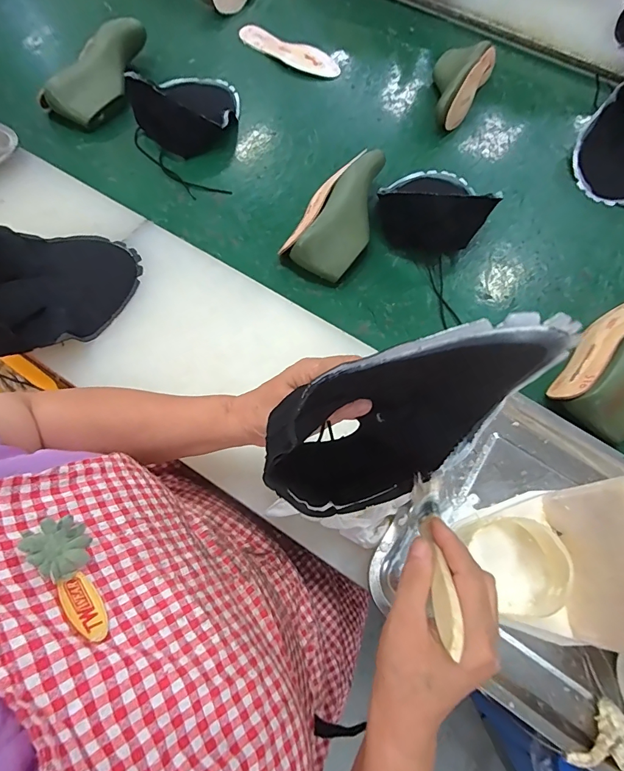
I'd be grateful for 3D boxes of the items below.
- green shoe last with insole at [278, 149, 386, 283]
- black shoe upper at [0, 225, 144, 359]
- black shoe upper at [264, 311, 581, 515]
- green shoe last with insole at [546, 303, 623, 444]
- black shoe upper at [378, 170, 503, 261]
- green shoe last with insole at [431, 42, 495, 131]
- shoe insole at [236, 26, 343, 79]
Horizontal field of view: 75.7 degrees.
[{"bbox_3d":[0.041,-0.262,0.620,0.105,0.077,0.217,21,69,6],"label":"green shoe last with insole"},{"bbox_3d":[-0.328,-0.129,0.508,0.189,0.067,0.177,1,68,-2],"label":"black shoe upper"},{"bbox_3d":[0.059,0.029,0.273,0.180,0.210,0.070,-18,70,-9],"label":"black shoe upper"},{"bbox_3d":[0.424,-0.030,0.544,0.122,0.071,0.223,37,71,12],"label":"green shoe last with insole"},{"bbox_3d":[0.187,-0.306,0.635,0.163,0.094,0.184,1,68,-2],"label":"black shoe upper"},{"bbox_3d":[0.273,-0.585,0.761,0.097,0.078,0.234,28,70,9],"label":"green shoe last with insole"},{"bbox_3d":[-0.048,-0.678,0.817,0.221,0.014,0.055,29,82,8],"label":"shoe insole"}]

